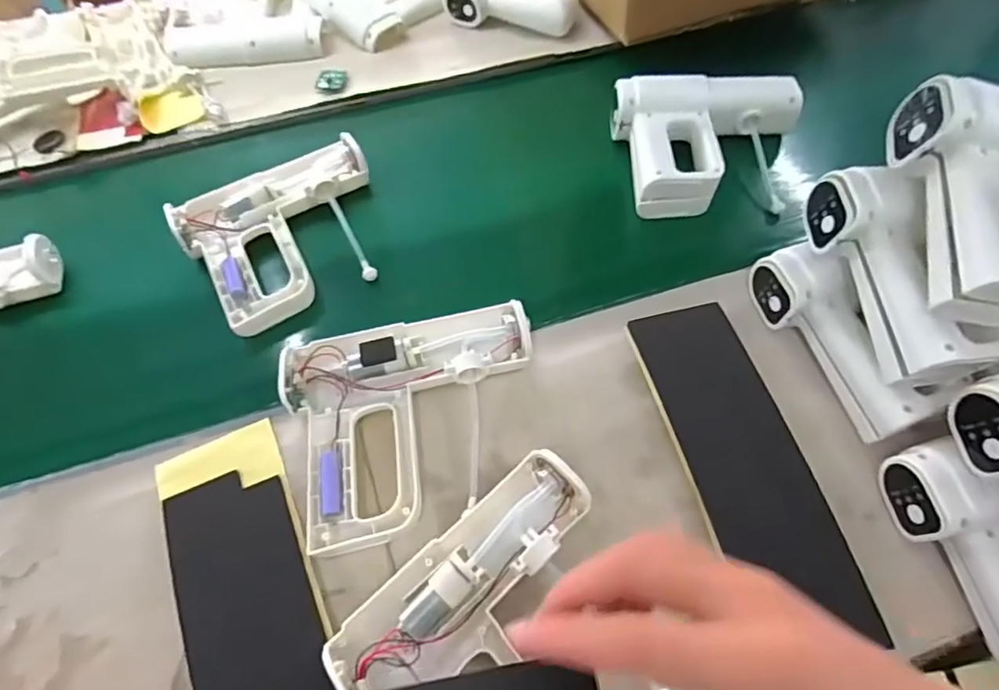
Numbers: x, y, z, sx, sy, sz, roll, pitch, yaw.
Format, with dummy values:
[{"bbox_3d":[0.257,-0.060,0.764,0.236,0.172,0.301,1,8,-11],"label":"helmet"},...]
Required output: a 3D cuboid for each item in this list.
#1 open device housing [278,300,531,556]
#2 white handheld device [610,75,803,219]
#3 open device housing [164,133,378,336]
[{"bbox_3d":[-0.067,0.059,0.480,0.210,0.035,0.186,-11,60,-5],"label":"open device housing"},{"bbox_3d":[0.237,-0.226,0.642,0.199,0.055,0.163,-1,59,1],"label":"white handheld device"},{"bbox_3d":[-0.220,-0.124,0.617,0.207,0.054,0.187,-29,63,-15],"label":"open device housing"}]

